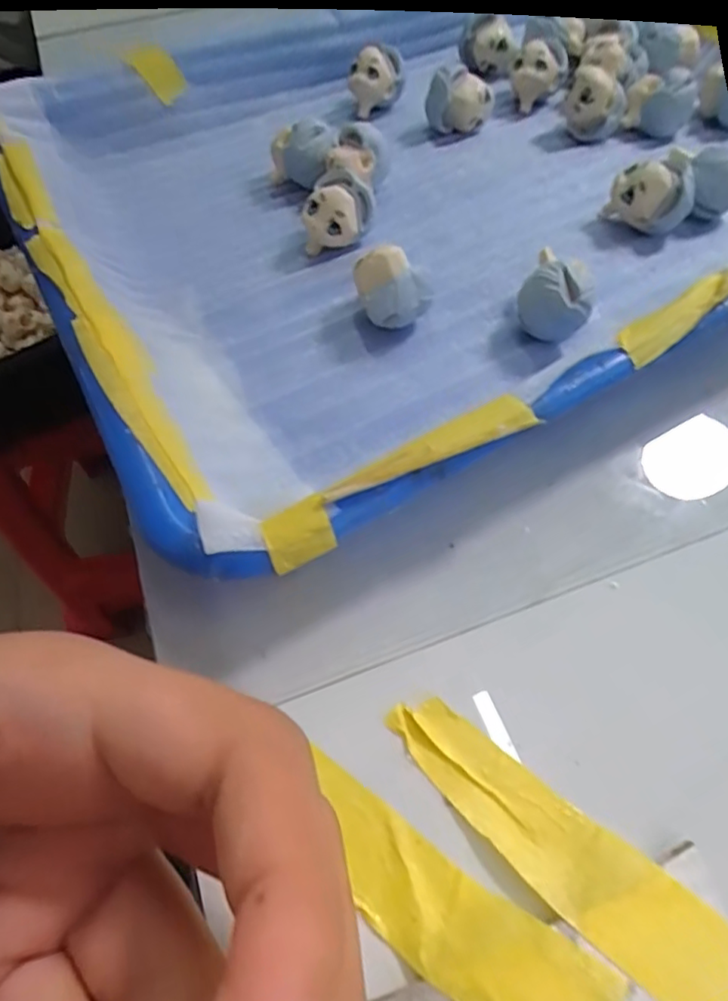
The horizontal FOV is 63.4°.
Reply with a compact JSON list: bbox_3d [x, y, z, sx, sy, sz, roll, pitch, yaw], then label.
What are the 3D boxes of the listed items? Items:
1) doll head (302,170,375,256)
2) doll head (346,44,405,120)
[{"bbox_3d":[-0.010,-0.105,0.215,0.018,0.024,0.023,25,63,17],"label":"doll head"},{"bbox_3d":[0.006,-0.193,0.268,0.024,0.026,0.022,1,59,3],"label":"doll head"}]

